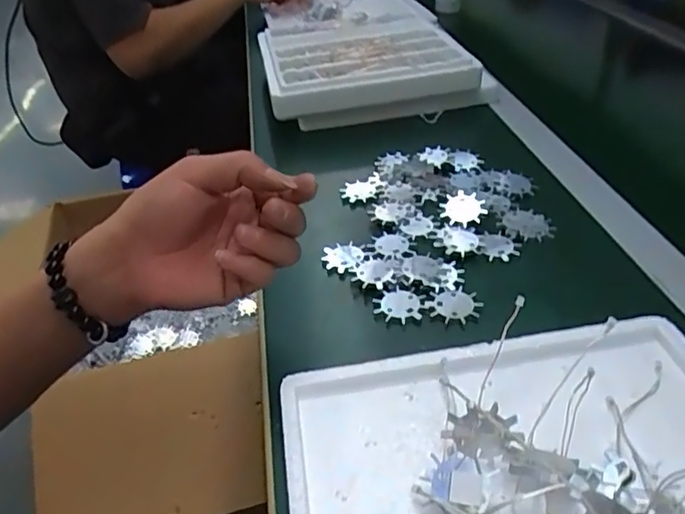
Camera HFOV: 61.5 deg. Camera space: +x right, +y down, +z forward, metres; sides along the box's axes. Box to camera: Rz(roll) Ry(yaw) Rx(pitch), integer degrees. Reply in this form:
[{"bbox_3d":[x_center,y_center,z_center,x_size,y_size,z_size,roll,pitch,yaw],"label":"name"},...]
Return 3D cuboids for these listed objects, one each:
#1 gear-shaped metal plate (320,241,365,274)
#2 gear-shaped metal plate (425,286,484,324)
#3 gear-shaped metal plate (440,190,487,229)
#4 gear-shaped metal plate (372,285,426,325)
[{"bbox_3d":[0.000,0.001,0.485,0.036,0.005,0.032,-7,42,18],"label":"gear-shaped metal plate"},{"bbox_3d":[0.082,0.036,0.427,0.036,0.004,0.033,-6,43,6],"label":"gear-shaped metal plate"},{"bbox_3d":[0.108,-0.043,0.519,0.042,0.006,0.037,15,65,31],"label":"gear-shaped metal plate"},{"bbox_3d":[0.042,0.036,0.434,0.037,0.004,0.032,6,47,19],"label":"gear-shaped metal plate"}]

